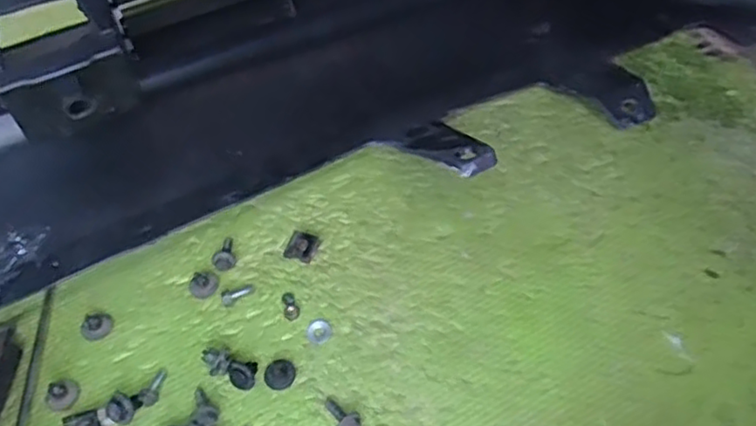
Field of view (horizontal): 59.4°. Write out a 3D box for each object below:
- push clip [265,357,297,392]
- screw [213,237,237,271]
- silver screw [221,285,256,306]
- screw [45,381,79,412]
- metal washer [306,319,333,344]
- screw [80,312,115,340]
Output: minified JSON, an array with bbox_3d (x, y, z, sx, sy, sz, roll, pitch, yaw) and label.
[{"bbox_3d":[-0.061,0.099,0.410,0.017,0.016,0.019,39,69,24],"label":"push clip"},{"bbox_3d":[-0.106,0.028,0.464,0.015,0.013,0.028,1,42,5],"label":"screw"},{"bbox_3d":[-0.096,0.054,0.449,0.024,0.006,0.010,-24,59,-27],"label":"silver screw"},{"bbox_3d":[-0.197,0.113,0.411,0.017,0.011,0.019,25,58,20],"label":"screw"},{"bbox_3d":[-0.038,0.076,0.430,0.016,0.004,0.015,-1,53,1],"label":"metal washer"},{"bbox_3d":[-0.186,0.075,0.437,0.019,0.013,0.015,-38,60,-24],"label":"screw"}]

